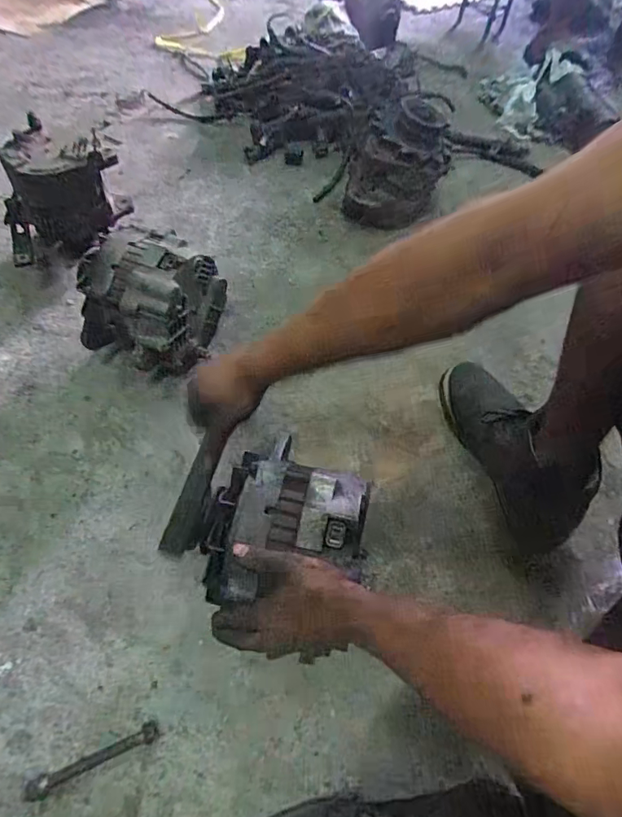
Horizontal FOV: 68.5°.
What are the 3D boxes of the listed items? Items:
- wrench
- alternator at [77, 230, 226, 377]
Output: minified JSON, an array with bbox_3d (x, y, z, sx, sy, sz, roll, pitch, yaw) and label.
[{"bbox_3d":[-0.232,0.373,0.484,0.135,0.013,0.020,-20,62,-15],"label":"wrench"},{"bbox_3d":[-0.247,-0.169,0.719,0.170,0.162,0.197,23,60,10],"label":"alternator"}]

